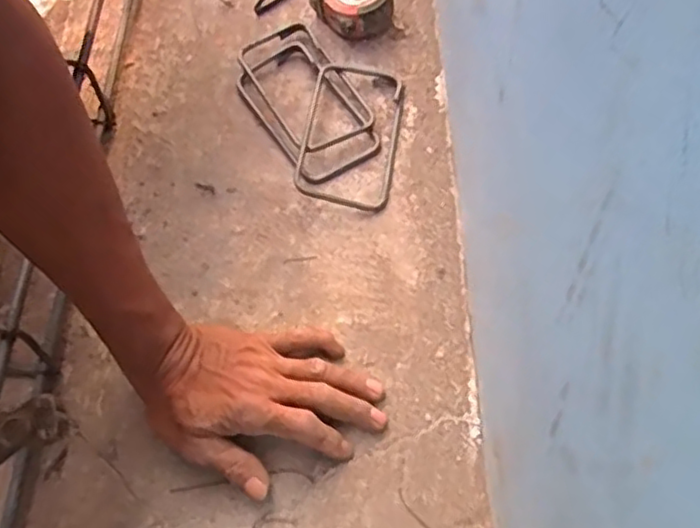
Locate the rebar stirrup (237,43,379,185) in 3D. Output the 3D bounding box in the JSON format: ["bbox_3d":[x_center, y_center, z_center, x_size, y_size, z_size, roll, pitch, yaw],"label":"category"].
[{"bbox_3d":[-0.041,-0.143,0.607,0.078,0.011,0.157,-31,64,-12],"label":"rebar stirrup"}]

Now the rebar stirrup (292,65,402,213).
[{"bbox_3d":[0.000,-0.117,0.590,0.086,0.014,0.157,6,63,7],"label":"rebar stirrup"}]

